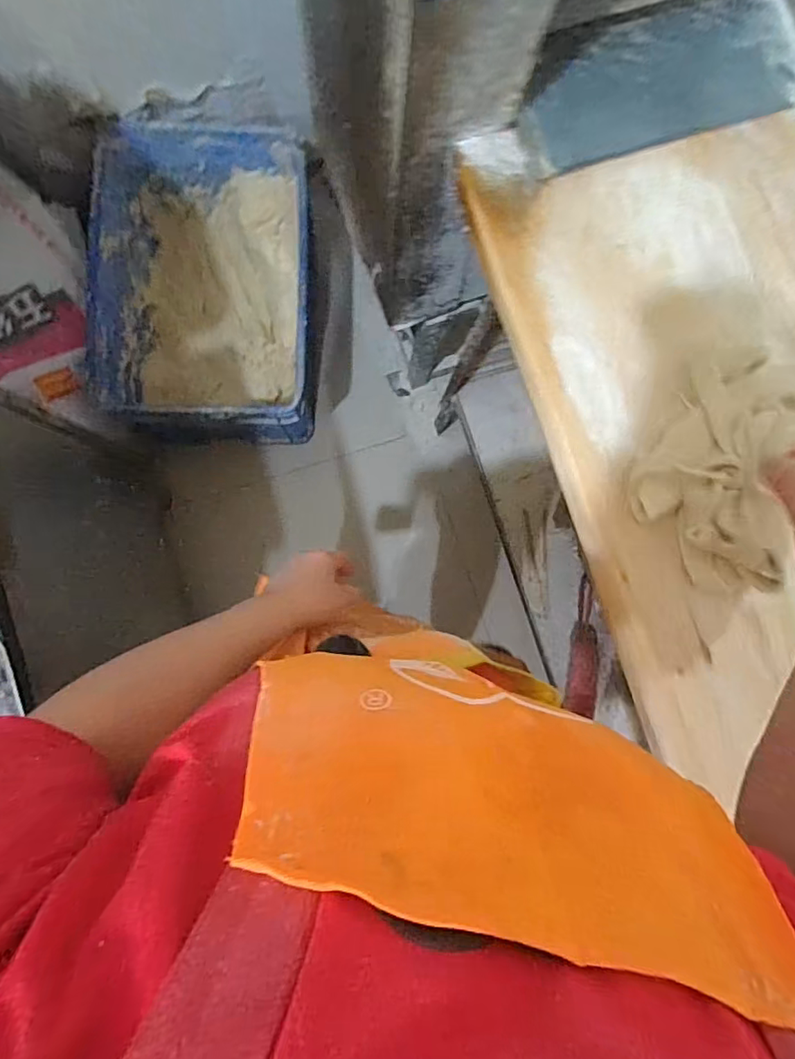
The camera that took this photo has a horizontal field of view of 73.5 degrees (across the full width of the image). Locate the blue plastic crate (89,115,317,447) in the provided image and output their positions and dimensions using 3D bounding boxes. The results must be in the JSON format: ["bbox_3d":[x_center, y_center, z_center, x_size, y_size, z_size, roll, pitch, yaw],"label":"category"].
[{"bbox_3d":[-0.394,-0.505,1.156,0.408,0.270,0.584,0,87,-4],"label":"blue plastic crate"}]

